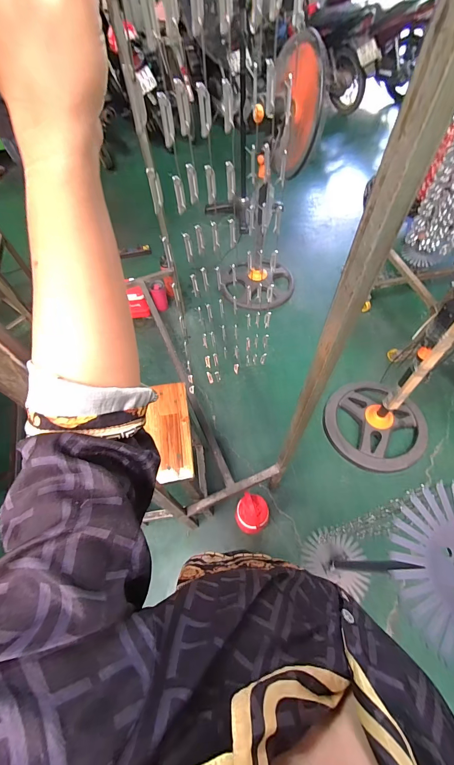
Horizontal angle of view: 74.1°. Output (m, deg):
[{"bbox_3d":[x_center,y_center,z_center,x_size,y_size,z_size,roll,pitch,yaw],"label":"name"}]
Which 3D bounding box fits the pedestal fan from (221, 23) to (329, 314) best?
[{"bbox_3d":[0.214,-0.923,1.598,0.402,1.074,0.519,33,66,19],"label":"pedestal fan"}]

